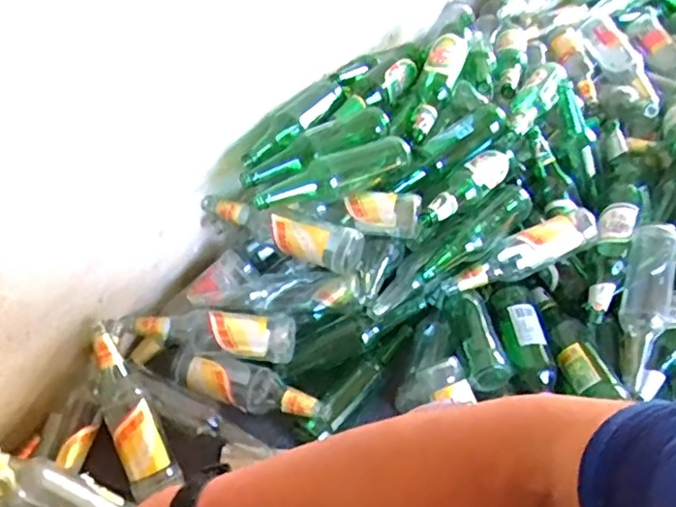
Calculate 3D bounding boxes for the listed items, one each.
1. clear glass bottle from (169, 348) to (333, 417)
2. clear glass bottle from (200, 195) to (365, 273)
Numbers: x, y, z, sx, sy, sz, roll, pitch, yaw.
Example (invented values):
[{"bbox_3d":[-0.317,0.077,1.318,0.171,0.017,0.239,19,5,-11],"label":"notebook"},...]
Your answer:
[{"bbox_3d":[-0.132,0.199,0.955,0.243,0.055,0.068,20,51,12],"label":"clear glass bottle"},{"bbox_3d":[-0.091,-0.047,0.965,0.265,0.066,0.061,27,53,18],"label":"clear glass bottle"}]

